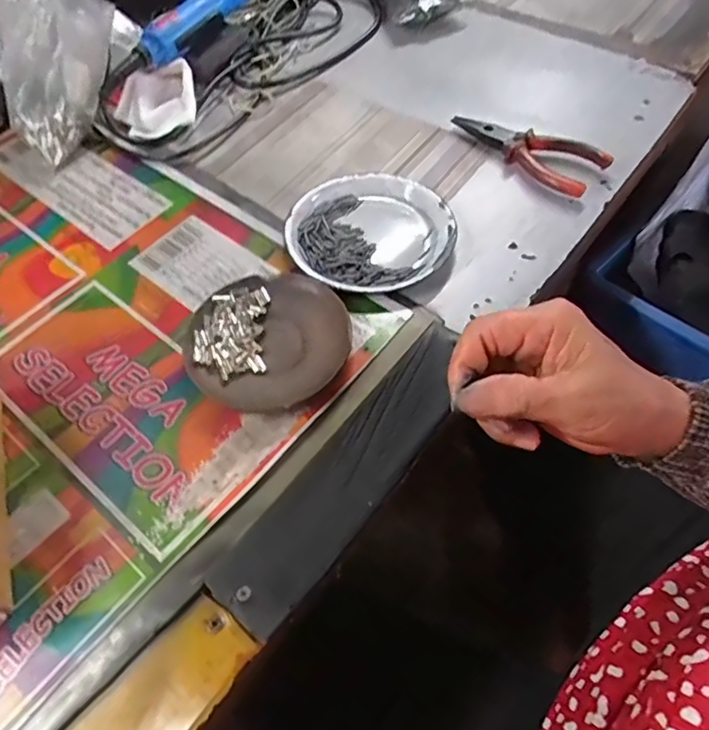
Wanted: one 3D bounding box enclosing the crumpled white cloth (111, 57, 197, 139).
[{"bbox_3d":[-0.197,-0.263,0.550,0.080,0.034,0.070,-20,58,-10],"label":"crumpled white cloth"}]

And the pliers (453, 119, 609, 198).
[{"bbox_3d":[0.157,-0.201,0.502,0.051,0.019,0.140,-38,63,-20],"label":"pliers"}]

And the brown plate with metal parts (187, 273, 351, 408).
[{"bbox_3d":[-0.059,-0.018,0.395,0.109,0.017,0.107,-1,57,2],"label":"brown plate with metal parts"}]

